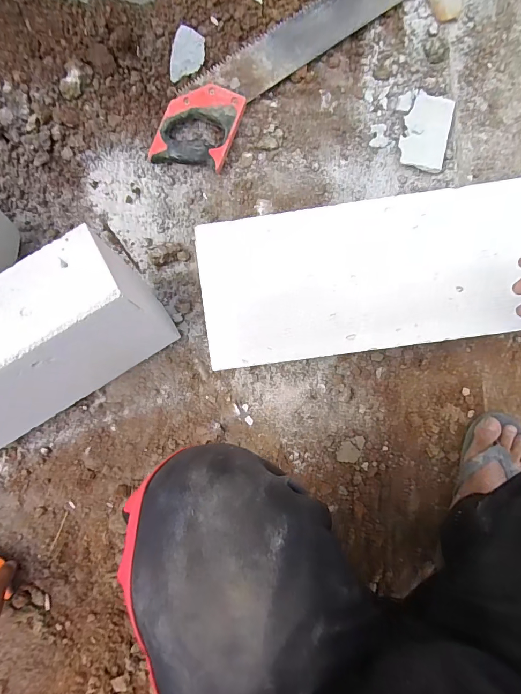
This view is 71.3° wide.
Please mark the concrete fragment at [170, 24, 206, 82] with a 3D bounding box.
[{"bbox_3d":[-0.114,-0.453,0.567,0.047,0.010,0.072,13,106,-20],"label":"concrete fragment"}]

